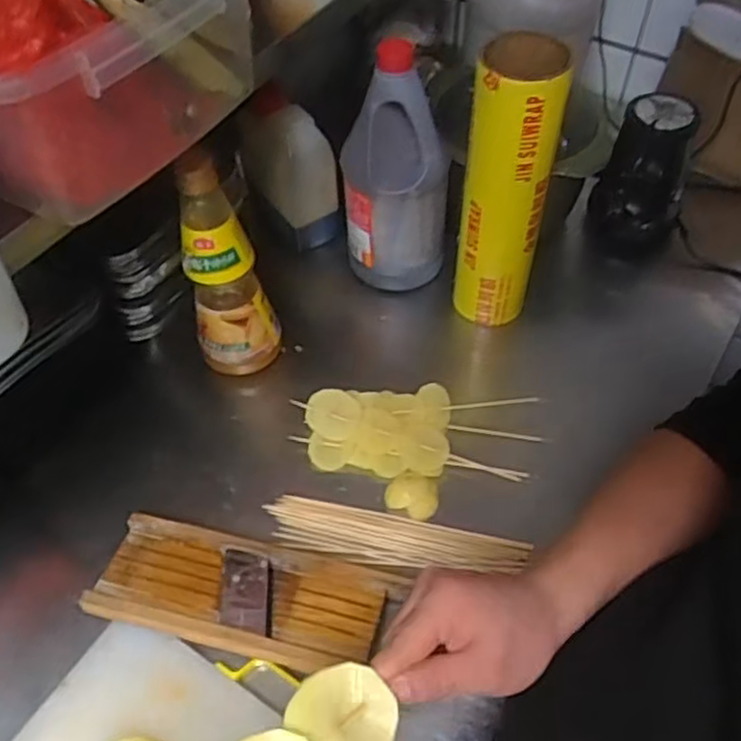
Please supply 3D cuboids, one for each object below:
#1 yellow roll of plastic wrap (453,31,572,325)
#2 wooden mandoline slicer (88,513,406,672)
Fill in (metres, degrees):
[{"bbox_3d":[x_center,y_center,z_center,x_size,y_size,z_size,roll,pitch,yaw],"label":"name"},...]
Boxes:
[{"bbox_3d":[0.141,-0.186,0.759,0.083,0.306,0.090,6,55,6],"label":"yellow roll of plastic wrap"},{"bbox_3d":[-0.115,0.204,0.650,0.261,0.025,0.108,9,42,9],"label":"wooden mandoline slicer"}]

